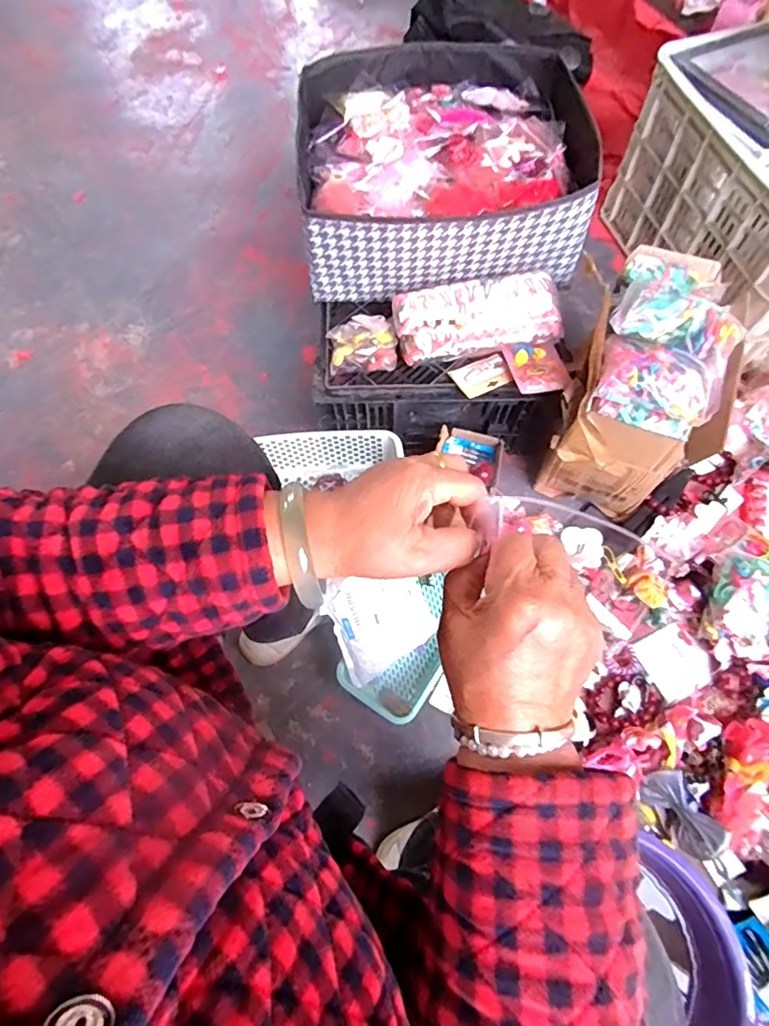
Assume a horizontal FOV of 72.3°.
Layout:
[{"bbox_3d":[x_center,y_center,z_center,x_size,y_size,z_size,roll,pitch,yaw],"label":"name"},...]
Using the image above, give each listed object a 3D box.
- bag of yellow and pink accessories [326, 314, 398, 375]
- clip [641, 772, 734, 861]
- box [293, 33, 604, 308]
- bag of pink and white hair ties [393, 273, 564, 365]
[{"bbox_3d":[-0.033,-0.251,0.766,0.093,0.034,0.106,-7,67,-1],"label":"bag of yellow and pink accessories"},{"bbox_3d":[0.391,0.393,0.690,0.020,0.062,0.105,0,43,-45],"label":"clip"},{"bbox_3d":[0.086,-0.514,0.800,0.407,0.146,0.375,2,67,3],"label":"box"},{"bbox_3d":[0.133,-0.276,0.754,0.236,0.073,0.091,-9,67,-2],"label":"bag of pink and white hair ties"}]

